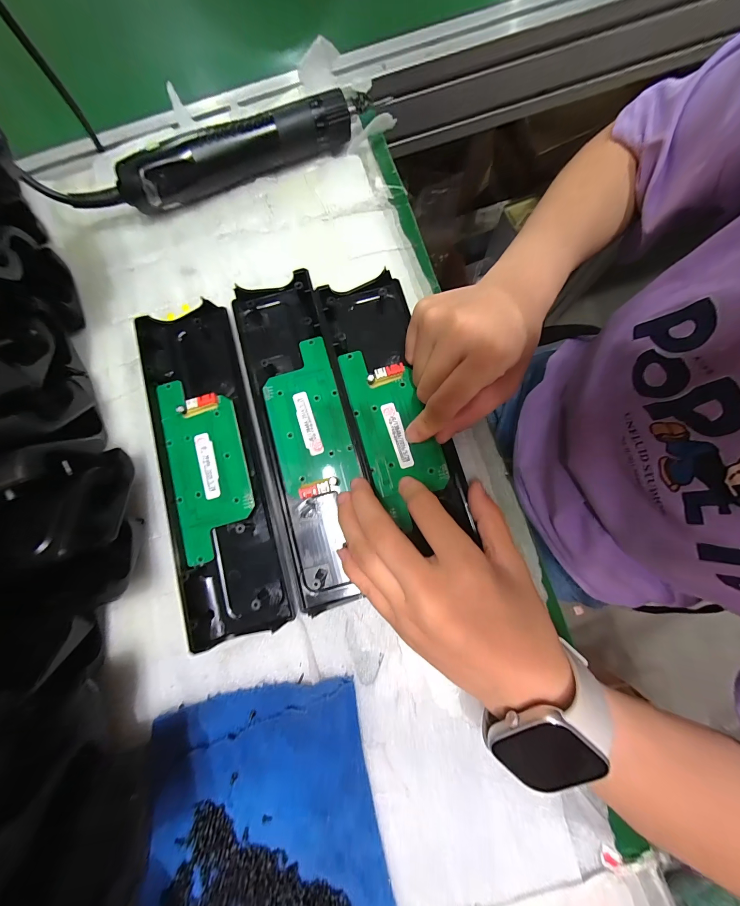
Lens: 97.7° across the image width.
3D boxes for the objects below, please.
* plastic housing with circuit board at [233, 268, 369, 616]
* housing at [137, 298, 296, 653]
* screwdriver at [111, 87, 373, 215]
[{"bbox_3d":[-0.049,-0.016,0.238,0.075,0.024,0.243,-11,81,-1],"label":"plastic housing with circuit board"},{"bbox_3d":[-0.118,0.005,0.239,0.069,0.013,0.245,-15,79,-2],"label":"housing"},{"bbox_3d":[-0.104,-0.254,0.275,0.208,0.035,0.030,-21,80,-3],"label":"screwdriver"}]

